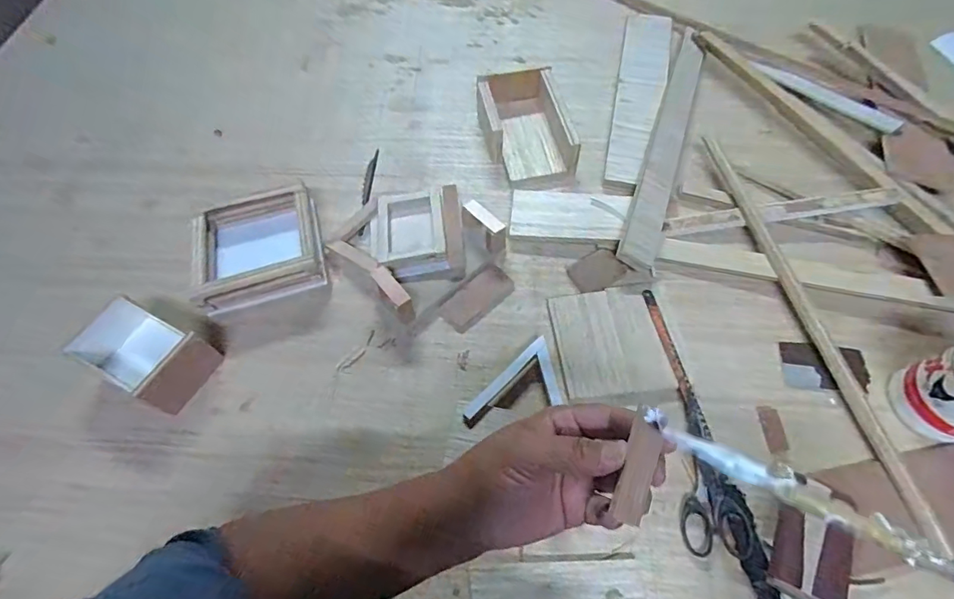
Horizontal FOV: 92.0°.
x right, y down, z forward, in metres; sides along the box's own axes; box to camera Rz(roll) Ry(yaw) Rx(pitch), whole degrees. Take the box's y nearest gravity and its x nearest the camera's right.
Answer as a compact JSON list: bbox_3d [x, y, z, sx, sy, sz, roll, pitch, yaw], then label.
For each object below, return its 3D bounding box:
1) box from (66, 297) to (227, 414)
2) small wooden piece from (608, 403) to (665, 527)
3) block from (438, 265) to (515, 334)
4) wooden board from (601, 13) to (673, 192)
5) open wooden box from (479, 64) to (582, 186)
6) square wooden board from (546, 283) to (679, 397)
[{"bbox_3d":[-0.353,0.060,0.498,0.102,0.076,0.075,24,65,15],"label":"box"},{"bbox_3d":[0.087,0.088,0.247,0.015,0.007,0.060,17,83,12],"label":"small wooden piece"},{"bbox_3d":[0.001,-0.002,0.560,0.096,0.011,0.041,-40,67,-18],"label":"block"},{"bbox_3d":[0.246,-0.316,0.706,0.072,0.020,0.383,14,62,10],"label":"wooden board"},{"bbox_3d":[0.068,-0.246,0.652,0.115,0.051,0.177,-12,61,-4],"label":"open wooden box"},{"bbox_3d":[0.148,0.045,0.520,0.115,0.004,0.125,-6,61,-1],"label":"square wooden board"}]

